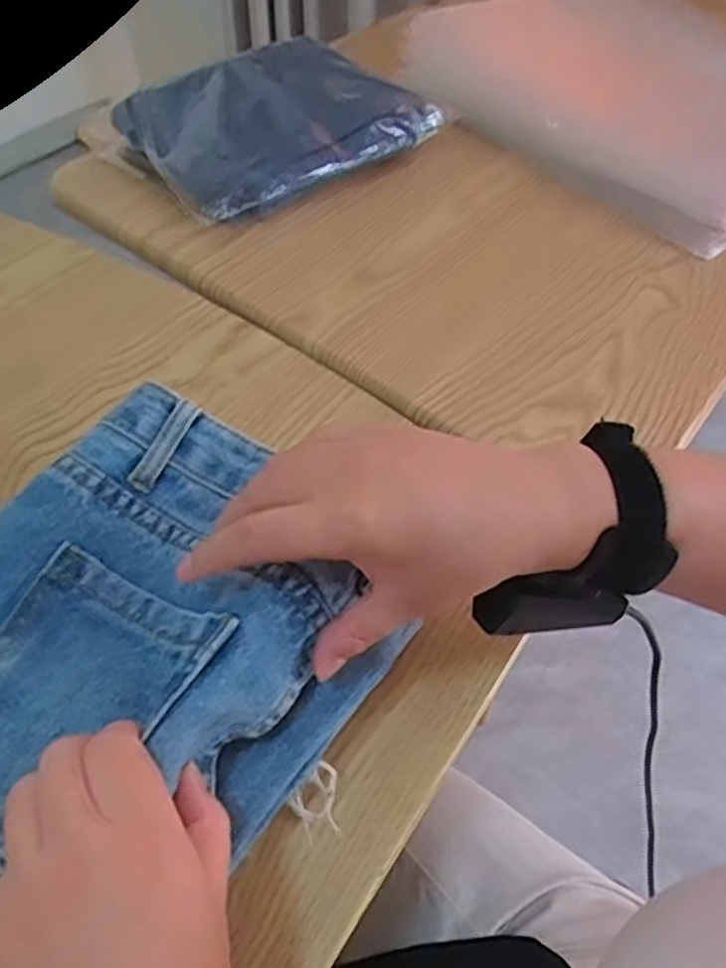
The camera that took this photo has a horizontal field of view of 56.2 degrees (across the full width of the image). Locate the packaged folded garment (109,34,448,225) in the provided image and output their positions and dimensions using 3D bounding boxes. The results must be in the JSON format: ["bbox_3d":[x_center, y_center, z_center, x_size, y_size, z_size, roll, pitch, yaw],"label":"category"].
[{"bbox_3d":[-0.086,-0.340,0.643,0.252,0.048,0.194,-35,64,-24],"label":"packaged folded garment"}]

